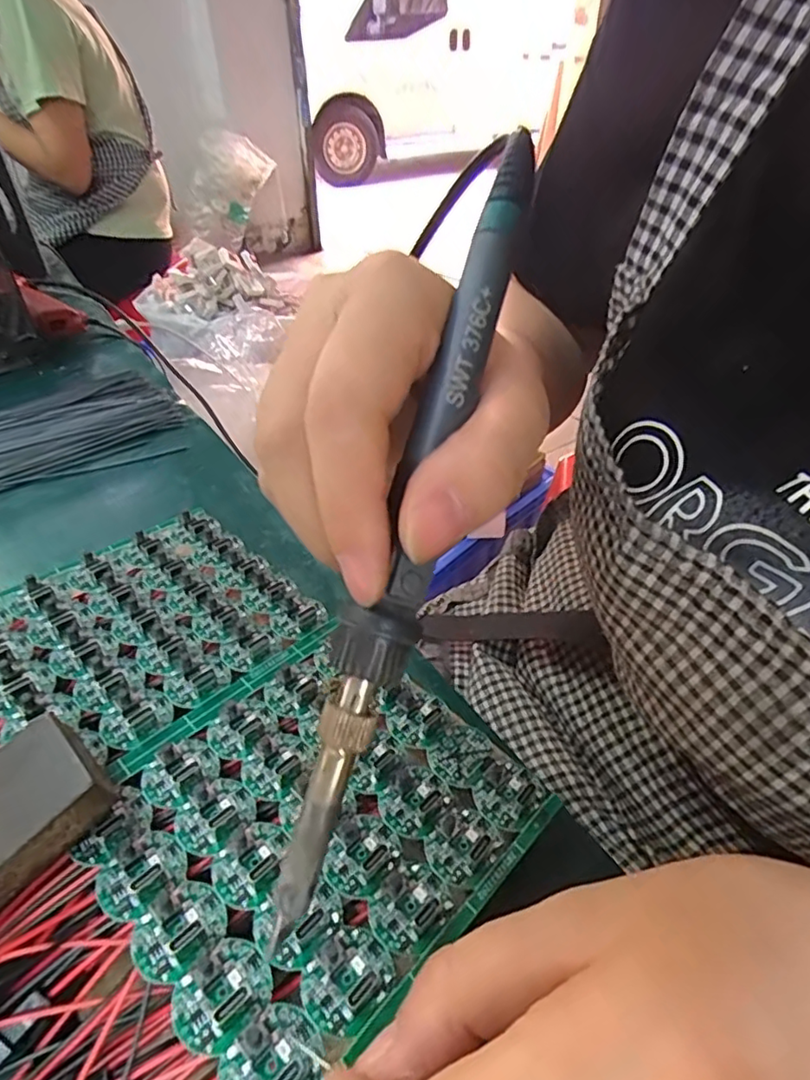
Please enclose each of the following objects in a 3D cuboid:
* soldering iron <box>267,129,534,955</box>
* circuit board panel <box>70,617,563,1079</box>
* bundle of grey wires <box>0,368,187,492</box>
[{"bbox_3d":[0.002,0.000,0.143,0.017,0.025,0.202,16,85,17],"label":"soldering iron"},{"bbox_3d":[-0.027,0.077,0.175,0.102,0.010,0.105,33,51,31],"label":"circuit board panel"},{"bbox_3d":[-0.238,-0.059,0.362,0.190,0.007,0.116,-30,49,-29],"label":"bundle of grey wires"}]

